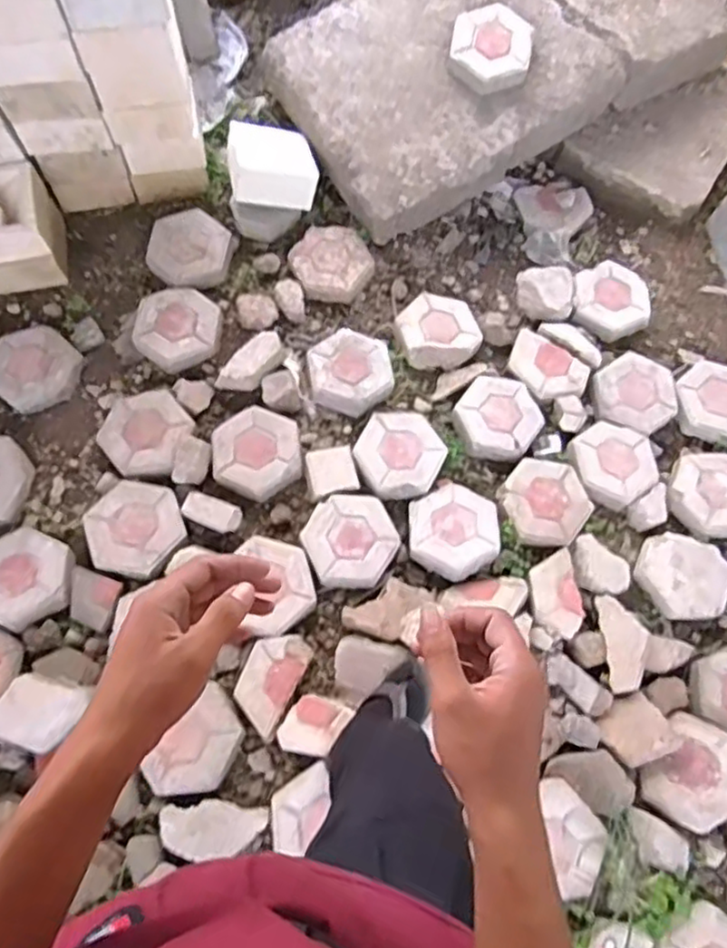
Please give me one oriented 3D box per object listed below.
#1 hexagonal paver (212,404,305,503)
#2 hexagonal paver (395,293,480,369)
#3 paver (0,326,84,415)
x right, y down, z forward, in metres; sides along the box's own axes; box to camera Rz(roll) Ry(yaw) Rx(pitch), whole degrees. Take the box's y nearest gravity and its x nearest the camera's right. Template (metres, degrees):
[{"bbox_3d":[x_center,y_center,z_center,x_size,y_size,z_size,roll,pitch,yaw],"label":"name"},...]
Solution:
[{"bbox_3d":[-0.247,-0.050,1.590,0.208,0.053,0.222,-7,68,-6],"label":"hexagonal paver"},{"bbox_3d":[0.191,-0.371,1.731,0.207,0.051,0.200,-7,68,-6],"label":"hexagonal paver"},{"bbox_3d":[-0.804,-0.262,1.663,0.216,0.058,0.206,39,71,12],"label":"paver"}]

